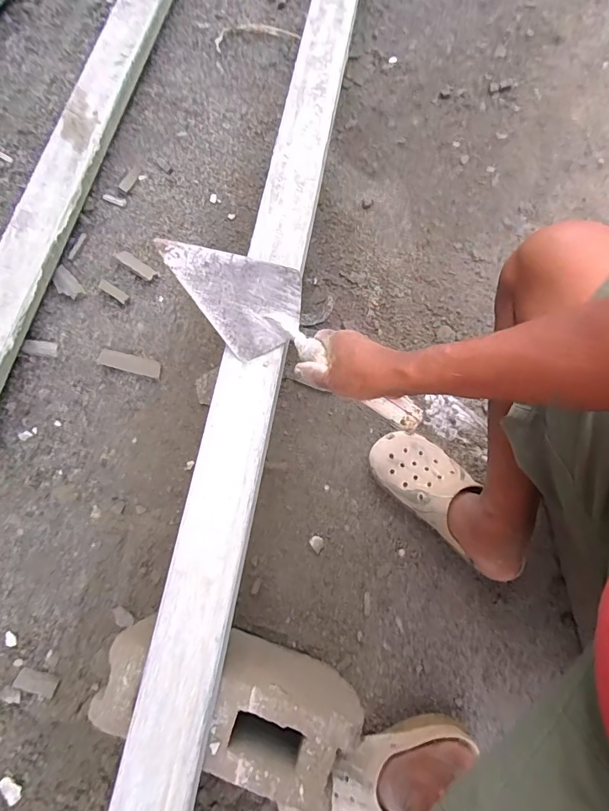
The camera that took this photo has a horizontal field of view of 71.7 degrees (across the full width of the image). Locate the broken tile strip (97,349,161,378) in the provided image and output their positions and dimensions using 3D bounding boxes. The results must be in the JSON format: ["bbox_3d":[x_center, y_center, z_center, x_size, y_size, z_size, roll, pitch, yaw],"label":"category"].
[{"bbox_3d":[-0.306,-0.075,0.740,0.103,0.015,0.032,15,75,-9],"label":"broken tile strip"}]

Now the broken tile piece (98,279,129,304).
[{"bbox_3d":[-0.354,-0.212,0.779,0.057,0.007,0.020,34,77,-5],"label":"broken tile piece"}]

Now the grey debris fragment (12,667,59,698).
[{"bbox_3d":[-0.400,0.413,0.628,0.061,0.006,0.027,18,76,5],"label":"grey debris fragment"}]

